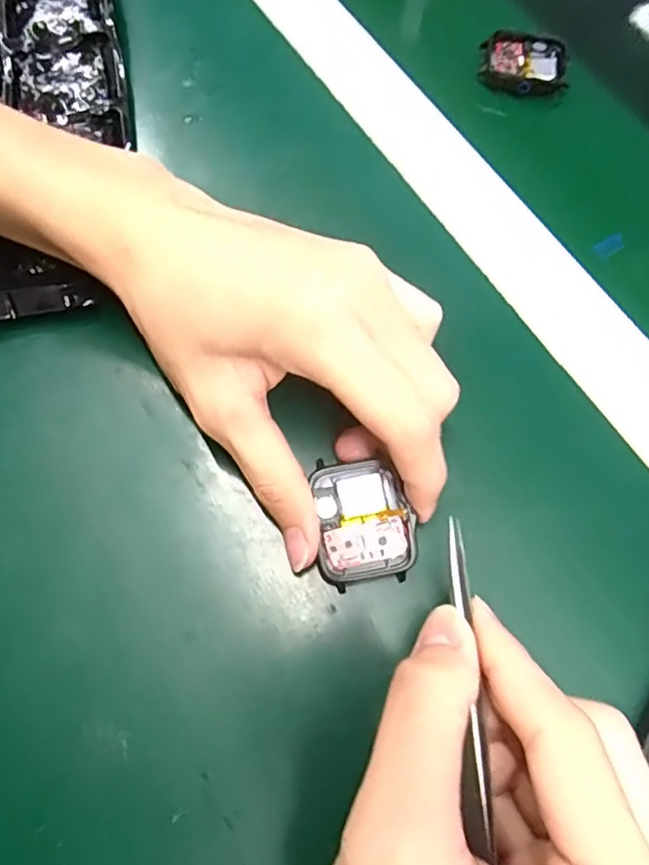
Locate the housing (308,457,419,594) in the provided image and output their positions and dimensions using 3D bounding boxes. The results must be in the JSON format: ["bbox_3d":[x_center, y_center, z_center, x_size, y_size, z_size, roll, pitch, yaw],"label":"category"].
[{"bbox_3d":[0.015,0.034,0.222,0.036,0.011,0.045,-7,85,-2],"label":"housing"}]

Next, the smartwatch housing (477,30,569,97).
[{"bbox_3d":[0.109,-0.201,0.318,0.046,0.009,0.035,11,68,2],"label":"smartwatch housing"}]

